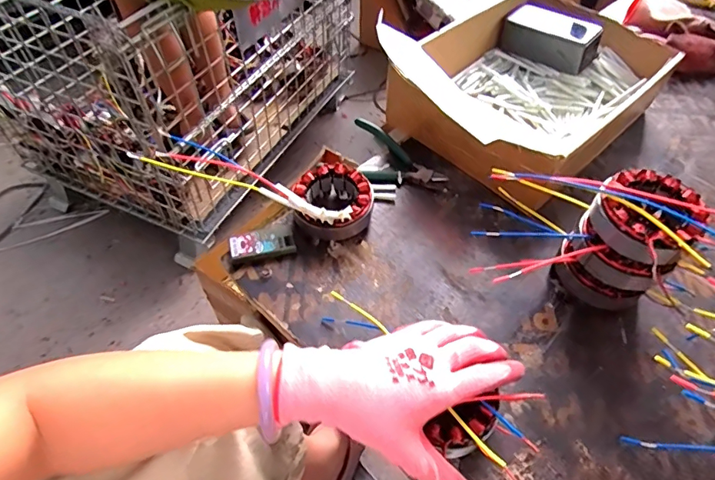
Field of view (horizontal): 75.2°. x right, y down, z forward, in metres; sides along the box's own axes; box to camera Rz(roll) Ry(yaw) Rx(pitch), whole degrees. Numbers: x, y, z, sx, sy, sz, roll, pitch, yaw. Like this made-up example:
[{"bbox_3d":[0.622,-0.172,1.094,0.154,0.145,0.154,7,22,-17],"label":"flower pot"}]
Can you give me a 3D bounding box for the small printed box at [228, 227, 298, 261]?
[{"bbox_3d":[-0.100,0.004,0.494,0.067,0.015,0.033,-10,53,-9],"label":"small printed box"}]

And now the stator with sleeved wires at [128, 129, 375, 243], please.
[{"bbox_3d":[-0.101,-0.061,0.503,0.241,0.050,0.084,15,52,-6],"label":"stator with sleeved wires"}]

